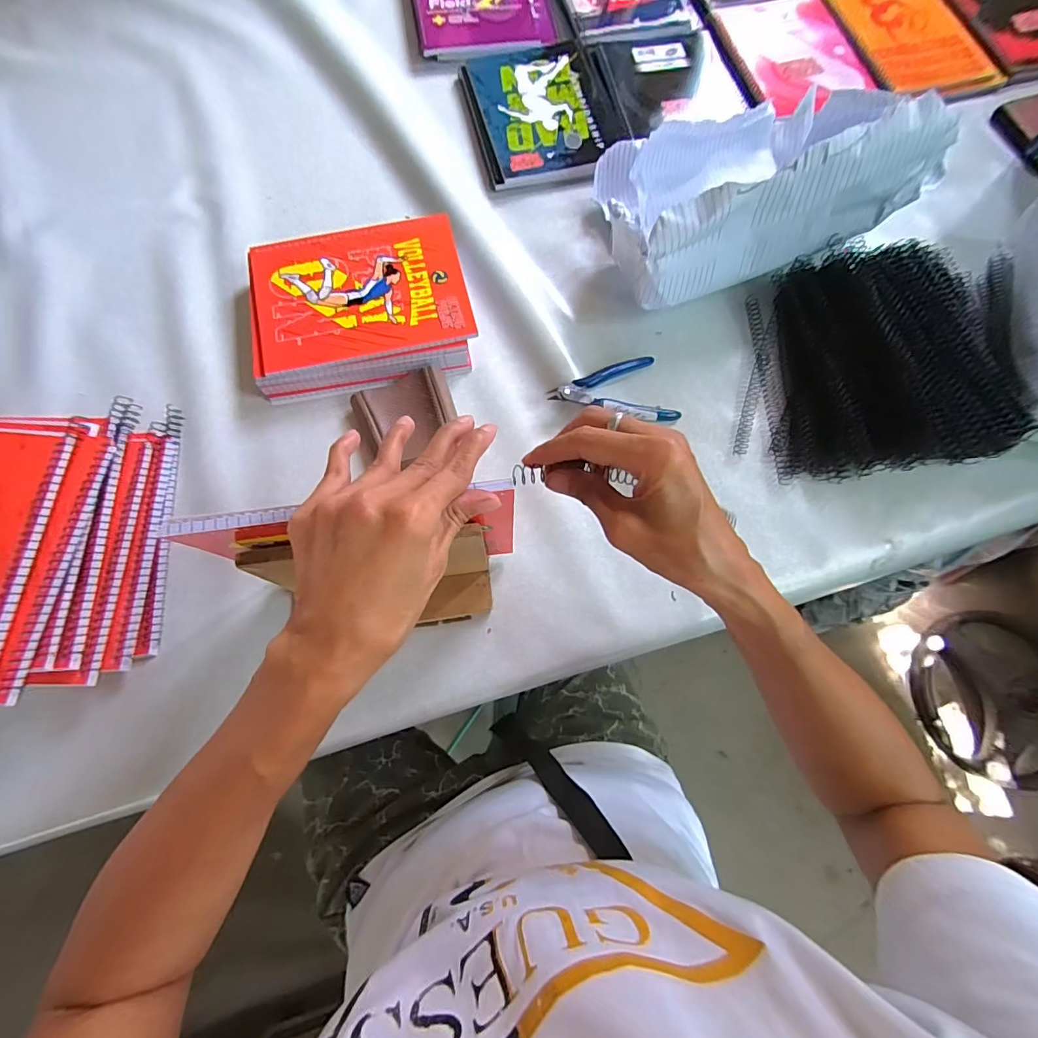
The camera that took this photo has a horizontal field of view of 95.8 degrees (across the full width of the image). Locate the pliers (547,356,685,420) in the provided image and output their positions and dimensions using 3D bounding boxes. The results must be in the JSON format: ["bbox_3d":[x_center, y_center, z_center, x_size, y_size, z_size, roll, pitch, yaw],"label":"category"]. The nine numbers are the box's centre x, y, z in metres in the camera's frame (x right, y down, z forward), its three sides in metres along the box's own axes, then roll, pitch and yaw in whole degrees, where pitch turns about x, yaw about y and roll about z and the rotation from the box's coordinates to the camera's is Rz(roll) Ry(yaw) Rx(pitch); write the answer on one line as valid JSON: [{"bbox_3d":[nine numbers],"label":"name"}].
[{"bbox_3d":[0.089,-0.115,0.449,0.113,0.021,0.071,-16,75,-6],"label":"pliers"}]

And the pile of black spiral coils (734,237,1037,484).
[{"bbox_3d":[0.339,-0.155,0.444,0.248,0.060,0.232,-2,74,-2],"label":"pile of black spiral coils"}]

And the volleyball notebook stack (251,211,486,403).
[{"bbox_3d":[-0.154,-0.209,0.465,0.204,0.035,0.161,-12,74,-5],"label":"volleyball notebook stack"}]

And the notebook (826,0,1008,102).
[{"bbox_3d":[0.503,-0.625,0.604,0.162,0.013,0.212,-10,74,-4],"label":"notebook"}]

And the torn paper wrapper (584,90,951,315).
[{"bbox_3d":[0.219,-0.341,0.451,0.281,0.146,0.194,-17,75,-6],"label":"torn paper wrapper"}]

